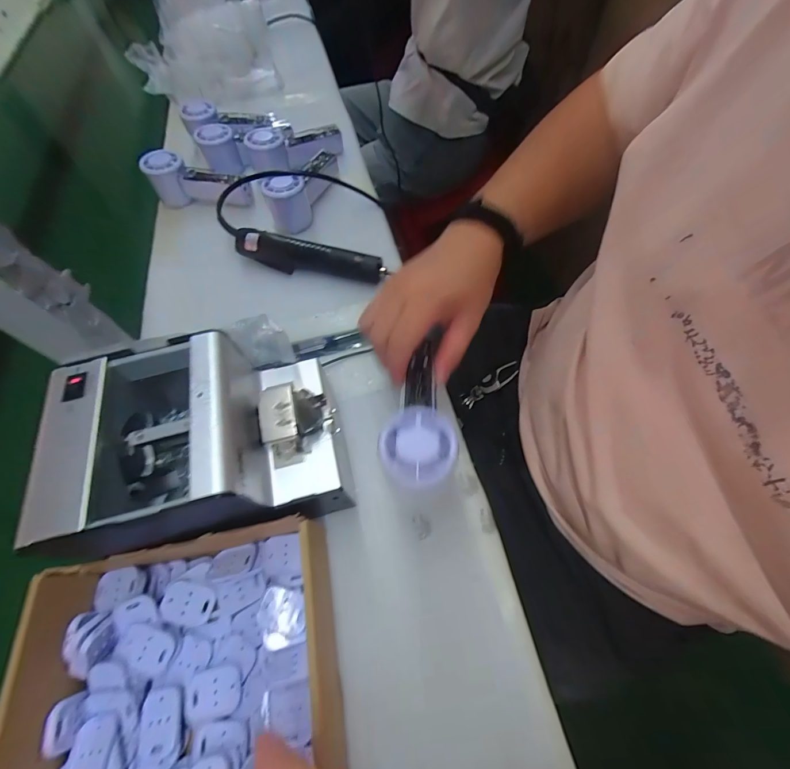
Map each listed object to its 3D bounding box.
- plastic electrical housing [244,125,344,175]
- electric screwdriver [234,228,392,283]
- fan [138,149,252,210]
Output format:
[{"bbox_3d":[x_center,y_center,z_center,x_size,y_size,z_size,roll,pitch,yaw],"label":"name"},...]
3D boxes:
[{"bbox_3d":[-0.156,-0.381,0.567,0.151,0.061,0.057,-29,66,-11],"label":"plastic electrical housing"},{"bbox_3d":[-0.115,-0.163,0.464,0.208,0.040,0.032,16,65,10],"label":"electric screwdriver"},{"bbox_3d":[-0.295,-0.300,0.534,0.164,0.059,0.051,14,65,10],"label":"fan"}]

